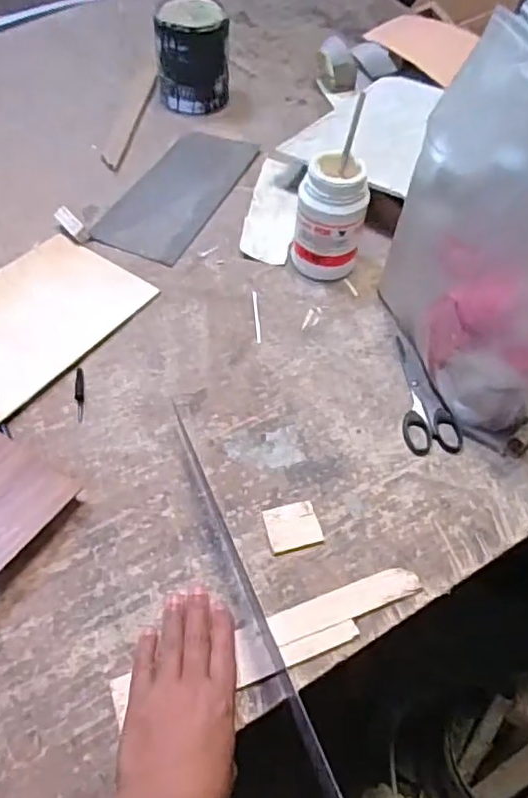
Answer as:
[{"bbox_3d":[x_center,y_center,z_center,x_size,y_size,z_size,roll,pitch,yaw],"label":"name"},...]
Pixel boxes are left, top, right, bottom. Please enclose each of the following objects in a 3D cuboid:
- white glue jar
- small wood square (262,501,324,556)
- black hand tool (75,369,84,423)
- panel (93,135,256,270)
[{"bbox_3d":[0.079,-0.214,0.722,0.080,0.130,0.084,2,54,-3],"label":"white glue jar"},{"bbox_3d":[0.025,0.114,0.548,0.047,0.007,0.042,-11,56,-12],"label":"small wood square"},{"bbox_3d":[-0.187,-0.004,0.622,0.009,0.004,0.065,-5,55,-8],"label":"black hand tool"},{"bbox_3d":[-0.113,-0.283,0.835,0.121,0.008,0.283,20,55,10],"label":"panel"}]

